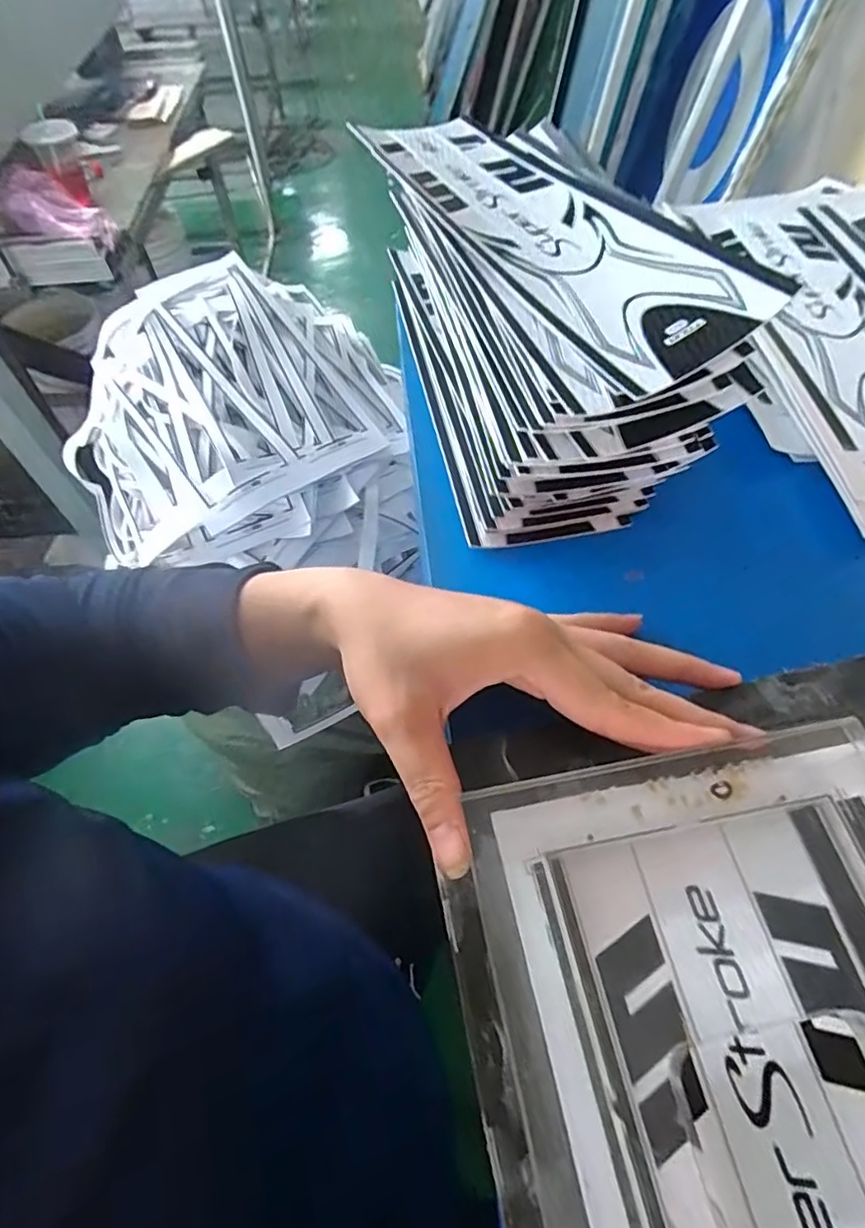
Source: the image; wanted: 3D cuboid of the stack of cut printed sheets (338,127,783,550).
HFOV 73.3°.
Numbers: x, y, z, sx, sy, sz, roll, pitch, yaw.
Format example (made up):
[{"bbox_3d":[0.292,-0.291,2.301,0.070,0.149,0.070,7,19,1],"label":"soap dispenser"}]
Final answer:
[{"bbox_3d":[0.062,-0.205,0.371,0.144,0.092,0.323,-9,57,-5],"label":"stack of cut printed sheets"}]

